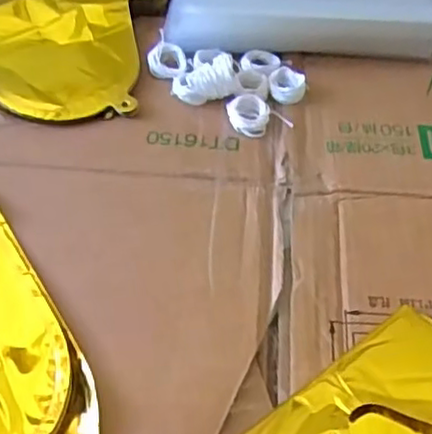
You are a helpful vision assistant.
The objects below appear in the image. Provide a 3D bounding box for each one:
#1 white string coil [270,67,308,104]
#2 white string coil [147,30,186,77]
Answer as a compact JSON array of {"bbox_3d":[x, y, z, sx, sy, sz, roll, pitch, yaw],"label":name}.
[{"bbox_3d":[0.052,-0.095,0.480,0.026,0.010,0.028,0,54,0],"label":"white string coil"},{"bbox_3d":[-0.037,-0.121,0.496,0.028,0.010,0.040,-4,54,-3],"label":"white string coil"}]

